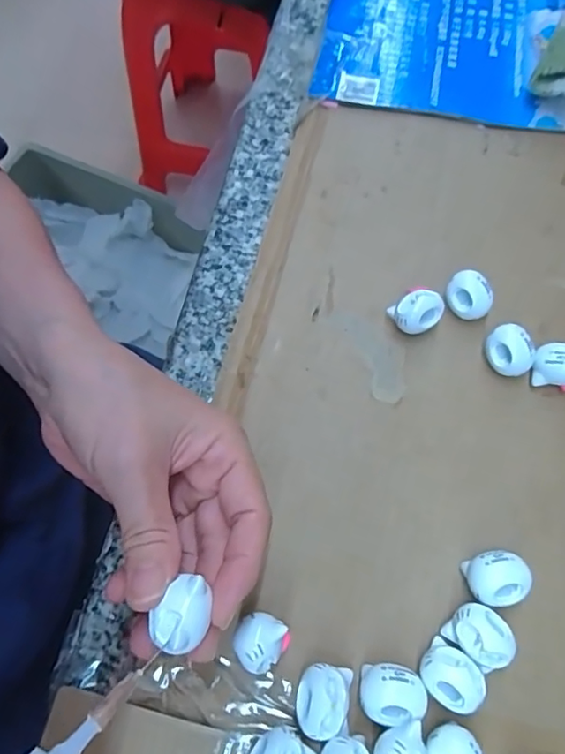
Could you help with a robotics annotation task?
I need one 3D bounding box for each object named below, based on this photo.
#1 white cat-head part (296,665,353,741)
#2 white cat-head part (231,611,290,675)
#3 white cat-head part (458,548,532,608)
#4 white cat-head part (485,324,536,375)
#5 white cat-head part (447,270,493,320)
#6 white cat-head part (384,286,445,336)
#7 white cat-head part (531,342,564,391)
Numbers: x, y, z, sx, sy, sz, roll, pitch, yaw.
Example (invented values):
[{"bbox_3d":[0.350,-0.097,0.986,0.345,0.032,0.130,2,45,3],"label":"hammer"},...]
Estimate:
[{"bbox_3d":[0.016,0.131,0.220,0.021,0.019,0.026,7,68,3],"label":"white cat-head part"},{"bbox_3d":[-0.010,0.110,0.227,0.019,0.025,0.021,21,69,9],"label":"white cat-head part"},{"bbox_3d":[0.093,0.088,0.237,0.024,0.016,0.022,0,68,0],"label":"white cat-head part"},{"bbox_3d":[0.115,-0.012,0.279,0.019,0.022,0.024,-38,72,-14],"label":"white cat-head part"},{"bbox_3d":[0.099,-0.042,0.289,0.024,0.020,0.018,35,72,14],"label":"white cat-head part"},{"bbox_3d":[0.071,-0.034,0.287,0.024,0.019,0.021,-30,71,-12],"label":"white cat-head part"},{"bbox_3d":[0.139,-0.005,0.275,0.025,0.023,0.019,15,68,6],"label":"white cat-head part"}]

